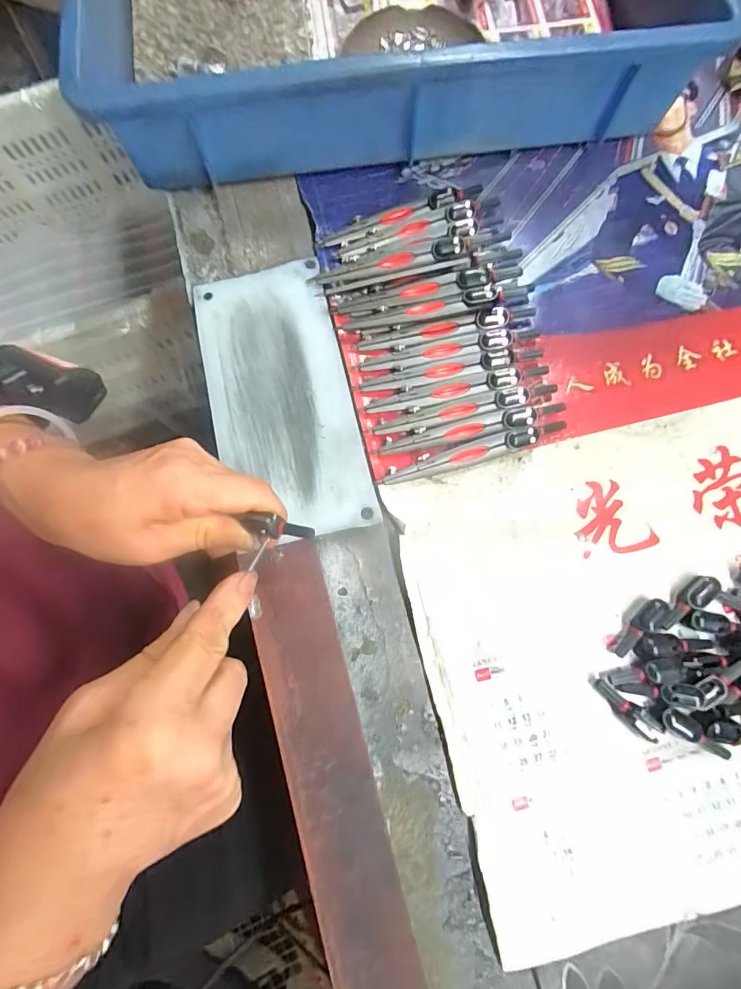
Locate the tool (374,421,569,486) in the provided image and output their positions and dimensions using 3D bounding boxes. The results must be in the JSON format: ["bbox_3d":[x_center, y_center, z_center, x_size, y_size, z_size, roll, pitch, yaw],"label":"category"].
[{"bbox_3d":[0.068,-0.029,0.298,0.128,0.008,0.015,-16,78,-4],"label":"tool"}]

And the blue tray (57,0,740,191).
[{"bbox_3d":[0.017,-0.405,0.344,0.444,0.077,0.318,-8,78,-2],"label":"blue tray"}]

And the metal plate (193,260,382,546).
[{"bbox_3d":[-0.061,-0.066,0.308,0.094,0.007,0.193,-13,78,-4],"label":"metal plate"}]

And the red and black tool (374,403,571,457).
[{"bbox_3d":[0.067,-0.044,0.300,0.126,0.007,0.015,-11,78,-3],"label":"red and black tool"}]

